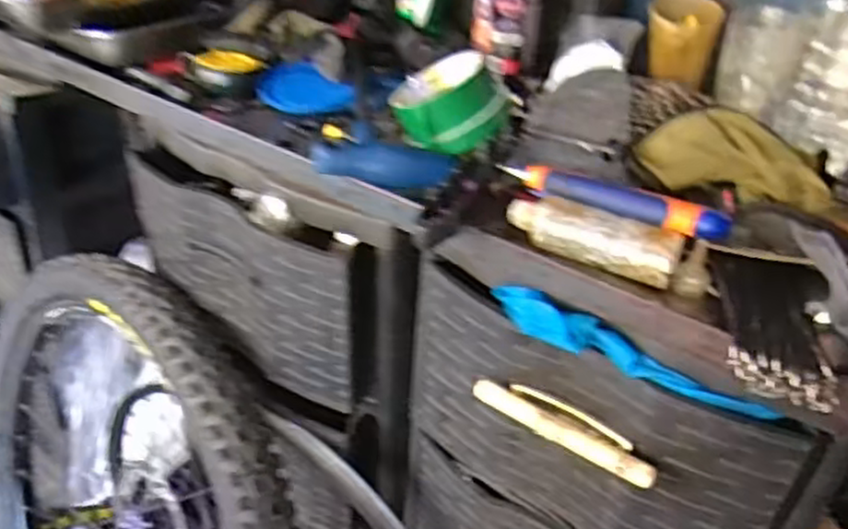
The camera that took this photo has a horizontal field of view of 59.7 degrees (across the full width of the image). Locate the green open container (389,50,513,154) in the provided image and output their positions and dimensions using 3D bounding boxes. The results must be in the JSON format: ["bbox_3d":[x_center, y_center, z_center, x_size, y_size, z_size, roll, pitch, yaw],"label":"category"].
[{"bbox_3d":[0.018,-0.130,0.613,0.093,0.051,0.095,-34,27,-4],"label":"green open container"}]

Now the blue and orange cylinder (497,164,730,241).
[{"bbox_3d":[0.130,-0.045,0.514,0.158,0.022,0.022,19,38,20],"label":"blue and orange cylinder"}]

